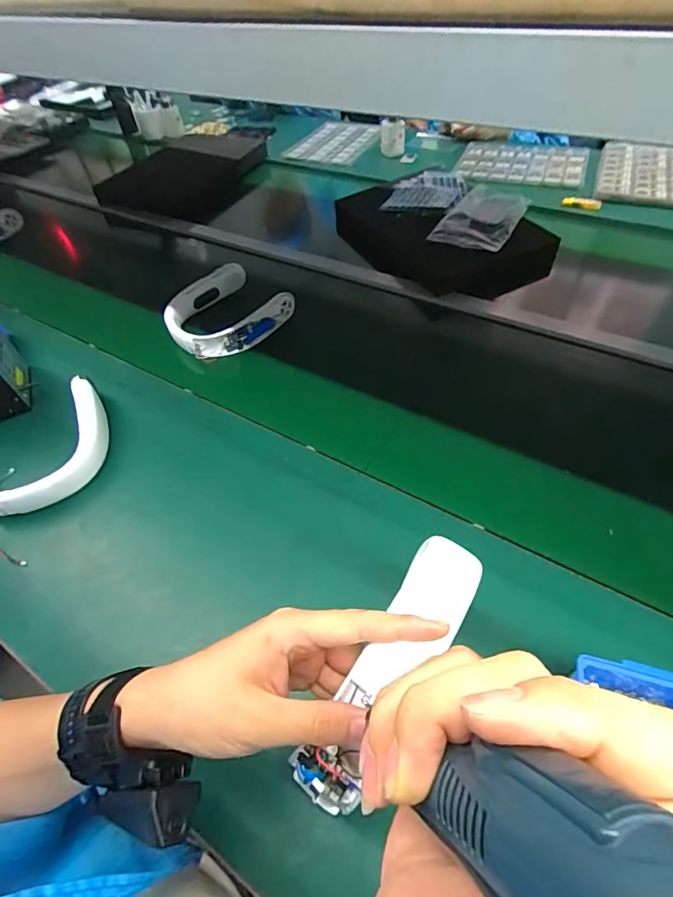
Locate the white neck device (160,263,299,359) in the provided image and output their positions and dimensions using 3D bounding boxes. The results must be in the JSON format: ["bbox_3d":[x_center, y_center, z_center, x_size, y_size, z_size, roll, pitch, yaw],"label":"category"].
[{"bbox_3d":[-0.203,-0.244,0.799,0.171,0.062,0.193,37,64,28],"label":"white neck device"}]

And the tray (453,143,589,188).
[{"bbox_3d":[0.498,-0.772,1.189,0.315,0.018,0.275,17,56,17],"label":"tray"}]

